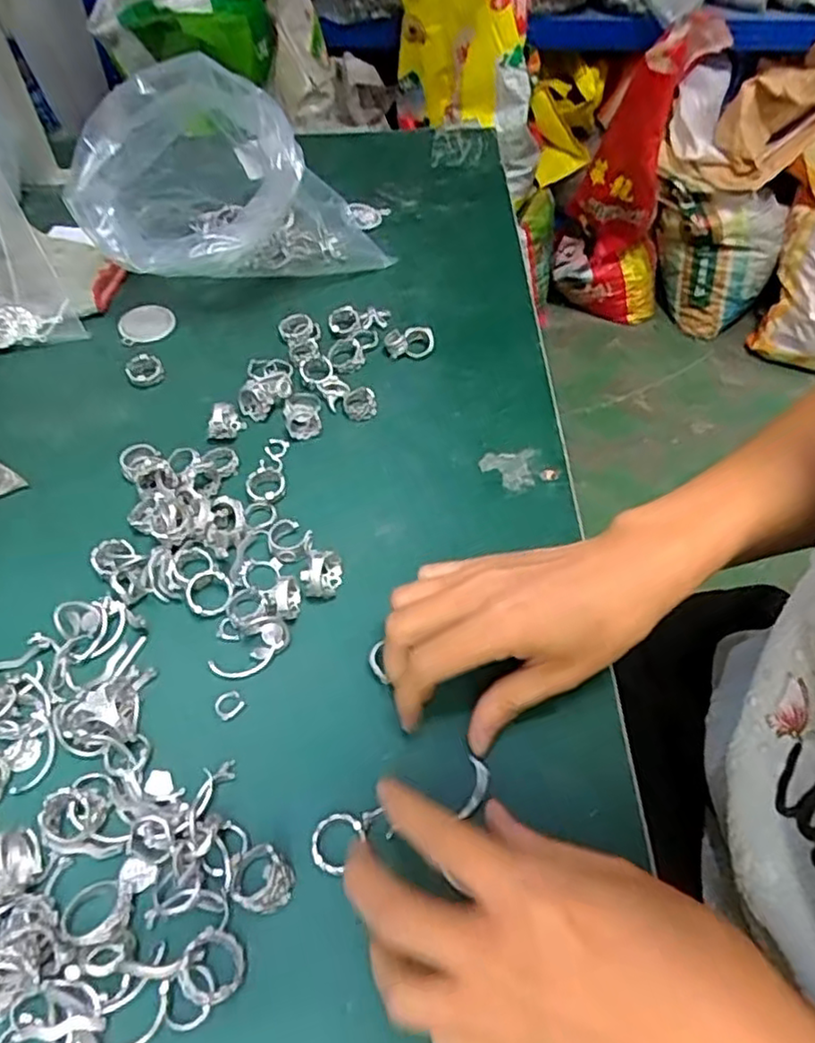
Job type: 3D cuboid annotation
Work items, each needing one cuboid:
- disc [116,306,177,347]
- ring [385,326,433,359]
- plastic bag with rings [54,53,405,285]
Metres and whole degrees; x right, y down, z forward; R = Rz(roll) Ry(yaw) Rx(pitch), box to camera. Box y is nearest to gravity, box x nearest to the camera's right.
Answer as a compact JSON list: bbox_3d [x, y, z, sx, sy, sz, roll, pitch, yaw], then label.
[{"bbox_3d":[-0.193,-0.146,0.494,0.041,0.004,0.037,-19,68,-19],"label":"disc"},{"bbox_3d":[0.002,-0.127,0.469,0.033,0.010,0.019,-15,53,-11],"label":"ring"},{"bbox_3d":[-0.155,-0.256,0.503,0.210,0.141,0.177,33,59,24],"label":"plastic bag with rings"}]

